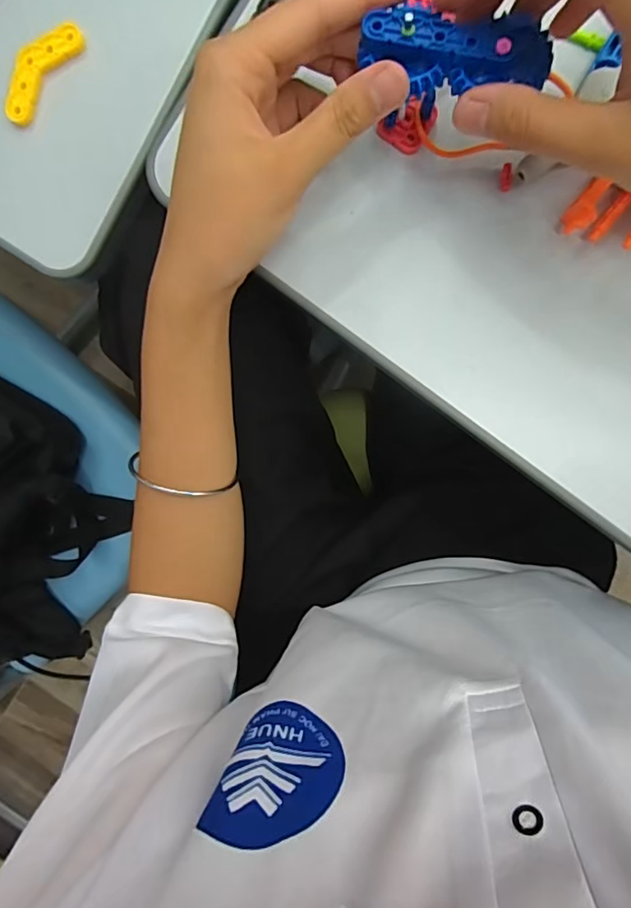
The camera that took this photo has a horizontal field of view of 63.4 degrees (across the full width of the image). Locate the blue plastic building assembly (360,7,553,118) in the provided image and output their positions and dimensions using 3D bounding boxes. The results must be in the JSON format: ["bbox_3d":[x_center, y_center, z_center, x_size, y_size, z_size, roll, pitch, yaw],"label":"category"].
[{"bbox_3d":[0.057,-0.161,0.205,0.074,0.016,0.035,9,98,5],"label":"blue plastic building assembly"}]

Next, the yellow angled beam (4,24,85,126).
[{"bbox_3d":[-0.149,-0.207,0.275,0.020,0.008,0.059,40,98,-2],"label":"yellow angled beam"}]

